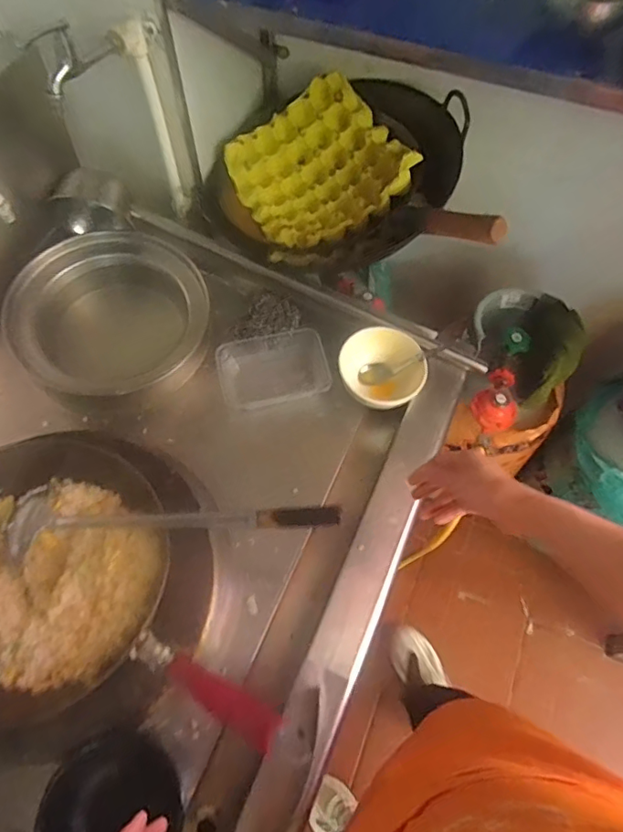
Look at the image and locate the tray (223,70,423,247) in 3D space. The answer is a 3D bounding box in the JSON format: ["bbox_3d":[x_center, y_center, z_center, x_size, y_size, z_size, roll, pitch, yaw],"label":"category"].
[{"bbox_3d":[0.013,-0.432,0.967,0.281,0.080,0.271,-34,78,1],"label":"tray"}]

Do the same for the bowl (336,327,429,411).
[{"bbox_3d":[0.112,-0.068,0.876,0.137,0.093,0.131,13,63,7],"label":"bowl"}]

